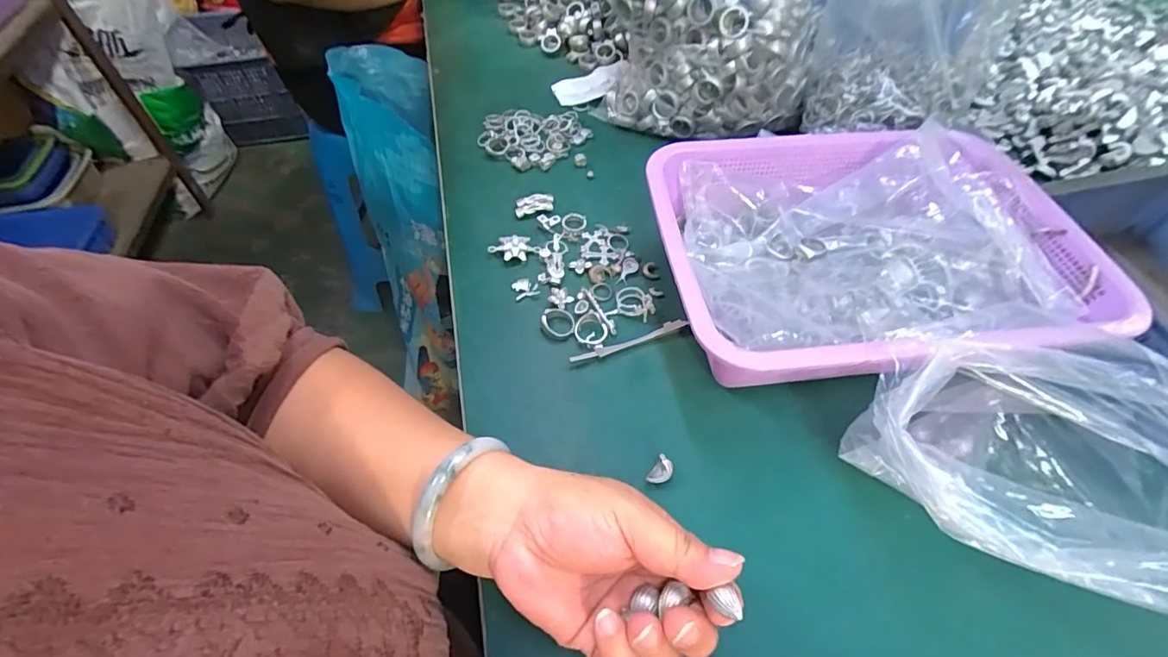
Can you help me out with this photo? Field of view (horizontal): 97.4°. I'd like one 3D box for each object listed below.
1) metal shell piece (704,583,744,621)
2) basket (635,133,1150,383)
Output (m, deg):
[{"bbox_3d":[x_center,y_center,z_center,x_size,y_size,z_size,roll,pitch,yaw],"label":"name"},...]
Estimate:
[{"bbox_3d":[0.060,0.115,0.214,0.013,0.005,0.012,-11,55,-7],"label":"metal shell piece"},{"bbox_3d":[0.209,-0.055,0.400,0.300,0.079,0.224,-6,54,-4],"label":"basket"}]

